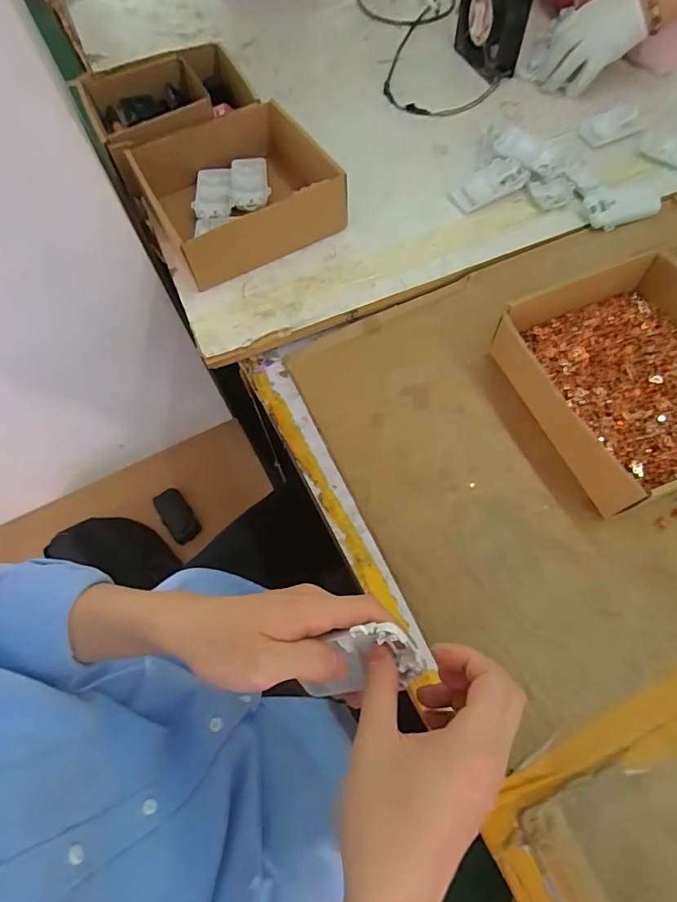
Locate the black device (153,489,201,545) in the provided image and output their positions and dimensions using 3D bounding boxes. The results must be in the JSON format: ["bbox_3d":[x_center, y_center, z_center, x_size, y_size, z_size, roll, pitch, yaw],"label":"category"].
[{"bbox_3d":[-0.308,0.121,0.862,0.053,0.017,0.114,-39,69,-14],"label":"black device"}]

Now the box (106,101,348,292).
[{"bbox_3d":[-0.131,-0.321,0.565,0.210,0.072,0.200,-30,69,-11],"label":"box"}]

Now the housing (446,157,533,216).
[{"bbox_3d":[0.189,-0.334,0.576,0.099,0.016,0.049,-35,70,-13],"label":"housing"}]

